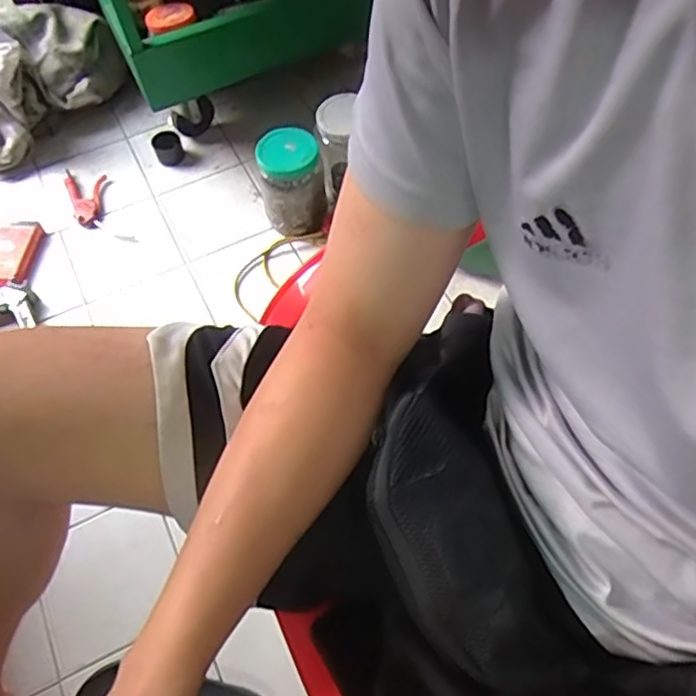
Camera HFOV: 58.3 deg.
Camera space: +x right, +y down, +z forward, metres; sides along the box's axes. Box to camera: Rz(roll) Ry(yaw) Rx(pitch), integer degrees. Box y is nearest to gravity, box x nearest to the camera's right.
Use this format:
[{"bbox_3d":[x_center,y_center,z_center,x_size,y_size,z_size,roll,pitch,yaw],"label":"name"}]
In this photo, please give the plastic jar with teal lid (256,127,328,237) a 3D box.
[{"bbox_3d":[-0.103,-0.305,1.168,0.110,0.182,0.108,-1,60,1],"label":"plastic jar with teal lid"}]

